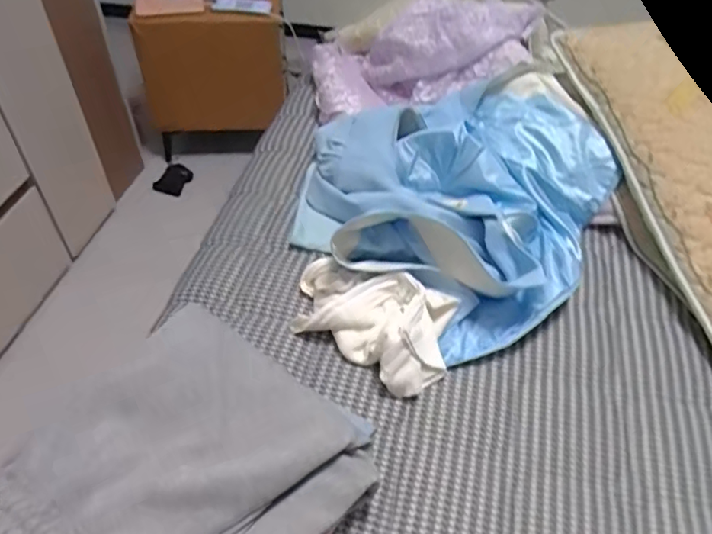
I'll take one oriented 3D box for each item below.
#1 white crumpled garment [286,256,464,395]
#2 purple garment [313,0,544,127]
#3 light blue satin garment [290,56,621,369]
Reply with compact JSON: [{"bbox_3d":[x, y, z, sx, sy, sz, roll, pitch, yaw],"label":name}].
[{"bbox_3d":[0.014,0.069,0.709,0.210,0.070,0.150,15,48,14],"label":"white crumpled garment"},{"bbox_3d":[0.131,-0.400,1.023,0.455,0.142,0.210,-15,45,11],"label":"purple garment"},{"bbox_3d":[0.128,-0.116,0.846,0.446,0.133,0.481,32,54,28],"label":"light blue satin garment"}]

